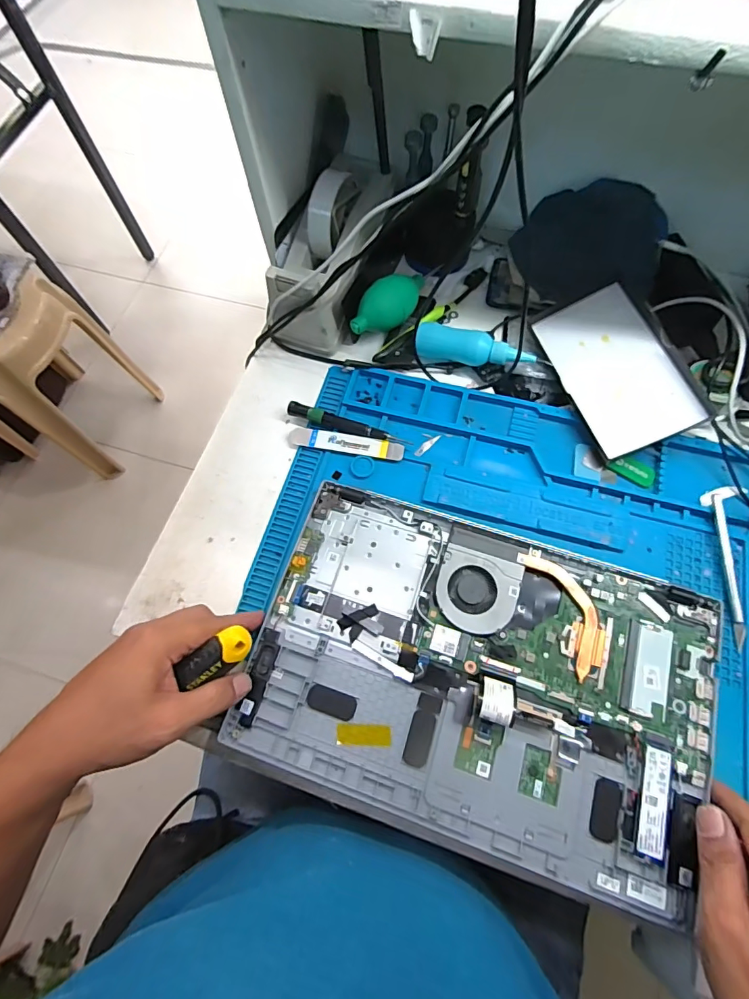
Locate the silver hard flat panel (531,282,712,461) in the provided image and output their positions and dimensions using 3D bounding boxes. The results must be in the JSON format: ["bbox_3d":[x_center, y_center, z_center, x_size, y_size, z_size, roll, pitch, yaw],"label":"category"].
[{"bbox_3d":[0.242,-0.132,0.461,0.099,0.013,0.173,-23,70,13],"label":"silver hard flat panel"}]

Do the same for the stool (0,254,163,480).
[{"bbox_3d":[-0.819,-0.308,1.121,0.336,0.436,0.311,17,70,9],"label":"stool"}]

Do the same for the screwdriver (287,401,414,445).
[{"bbox_3d":[-0.027,-0.075,0.464,0.129,0.013,0.014,17,70,9],"label":"screwdriver"}]

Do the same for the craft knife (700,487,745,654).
[{"bbox_3d":[0.313,0.052,0.403,0.030,0.014,0.148,10,69,6],"label":"craft knife"}]

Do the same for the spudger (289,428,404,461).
[{"bbox_3d":[-0.029,-0.057,0.460,0.116,0.005,0.019,11,69,6],"label":"spudger"}]

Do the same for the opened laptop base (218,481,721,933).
[{"bbox_3d":[0.081,0.142,0.372,0.353,0.013,0.240,17,70,9],"label":"opened laptop base"}]

